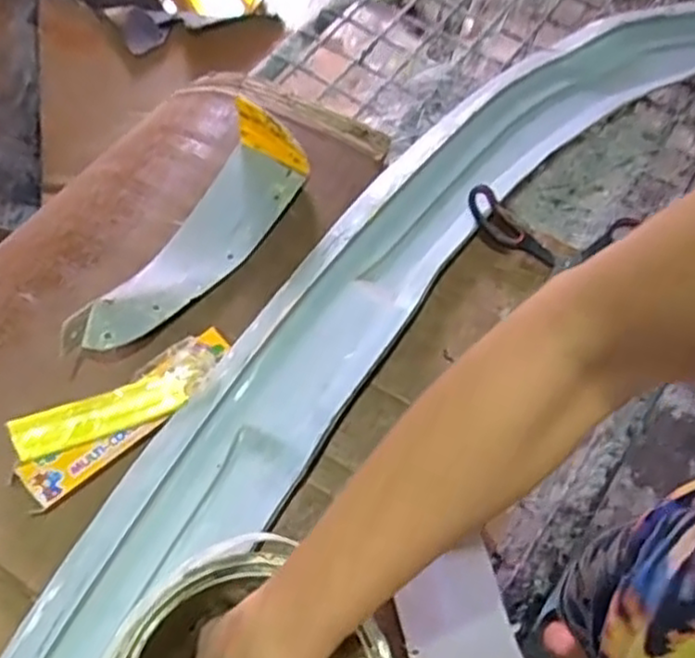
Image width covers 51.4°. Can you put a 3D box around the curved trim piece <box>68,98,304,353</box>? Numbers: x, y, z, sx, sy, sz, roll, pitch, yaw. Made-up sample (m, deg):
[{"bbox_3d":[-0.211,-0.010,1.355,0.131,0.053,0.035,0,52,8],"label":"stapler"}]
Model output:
[{"bbox_3d":[-0.154,-0.086,0.743,0.091,0.087,0.320,26,63,11],"label":"curved trim piece"}]

